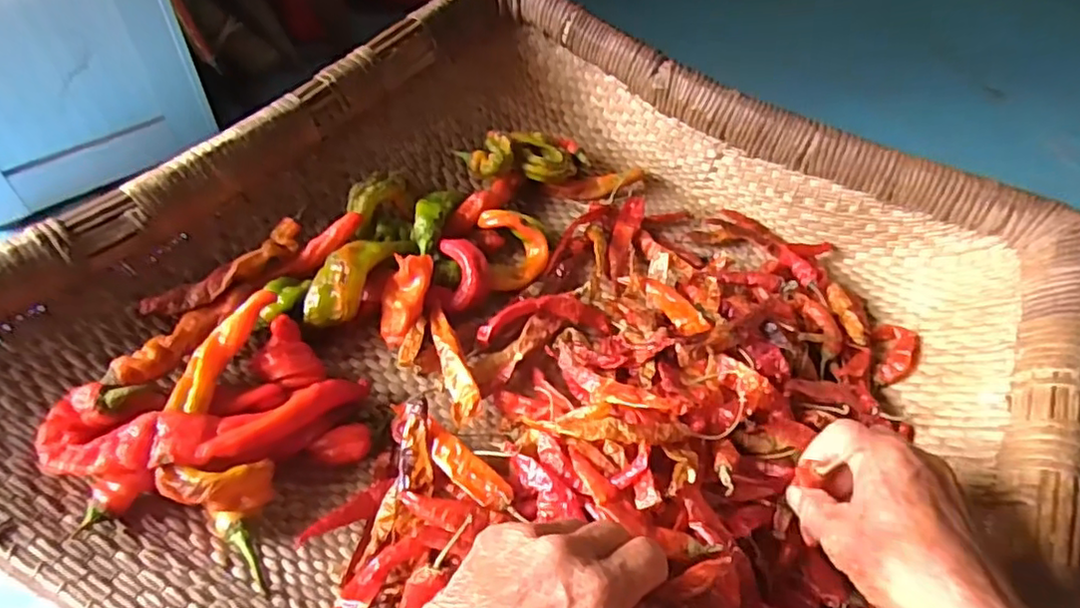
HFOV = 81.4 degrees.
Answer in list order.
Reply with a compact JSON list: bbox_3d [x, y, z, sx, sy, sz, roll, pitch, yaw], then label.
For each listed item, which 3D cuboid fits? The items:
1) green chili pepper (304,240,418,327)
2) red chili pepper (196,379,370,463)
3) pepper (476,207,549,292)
[{"bbox_3d":[-0.135,-0.026,0.460,0.034,0.029,0.099,23,52,13],"label":"green chili pepper"},{"bbox_3d":[-0.151,0.069,0.383,0.107,0.018,0.019,-25,56,-41],"label":"red chili pepper"},{"bbox_3d":[-0.019,-0.046,0.520,0.054,0.025,0.081,-5,51,-10],"label":"pepper"}]

